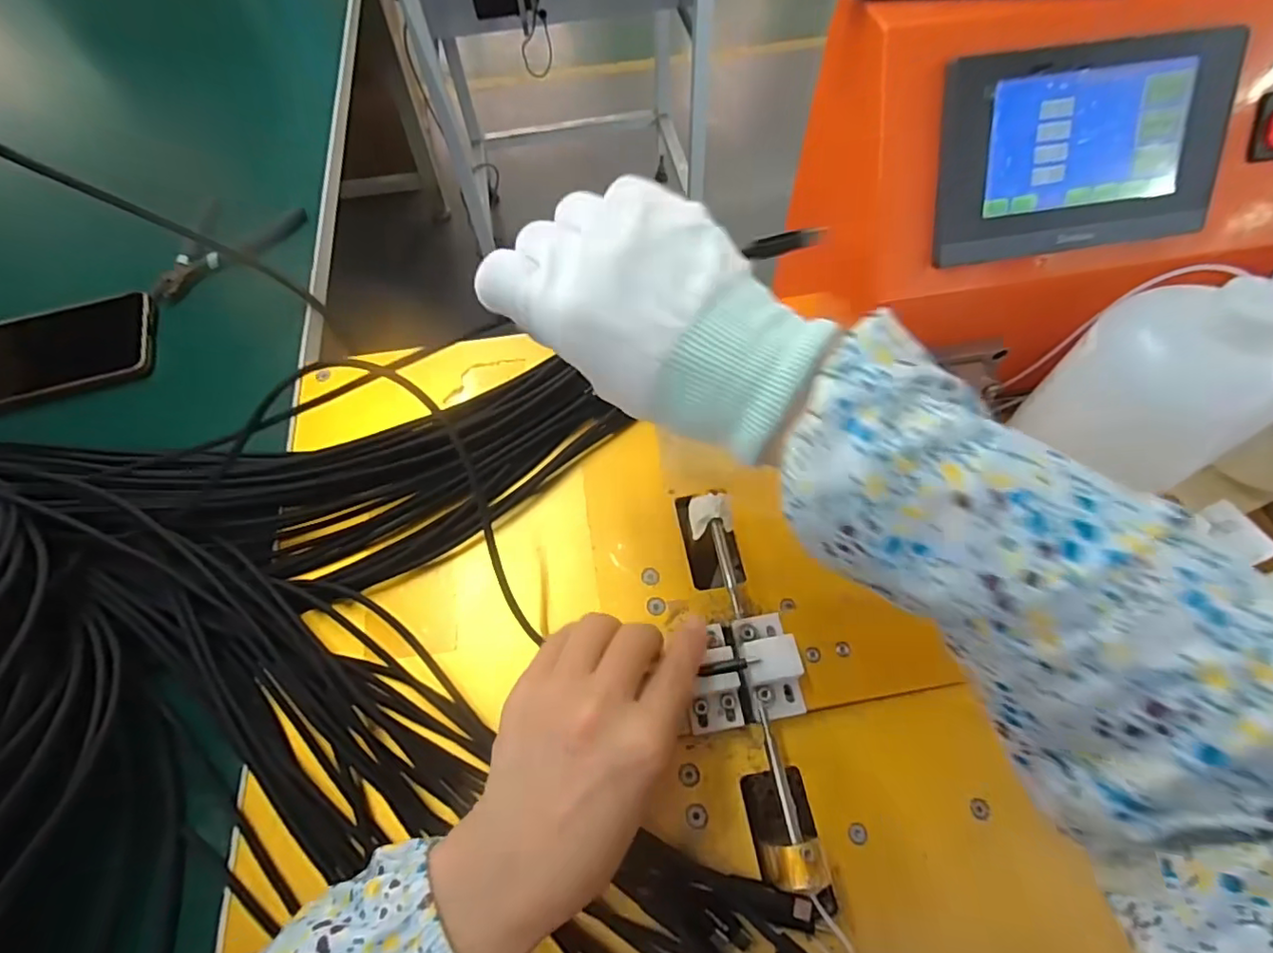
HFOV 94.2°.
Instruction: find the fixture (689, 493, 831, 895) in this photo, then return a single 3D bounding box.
[{"bbox_3d":[0.054,0.096,0.289,0.052,0.045,0.172,-8,61,-3],"label":"fixture"}]

